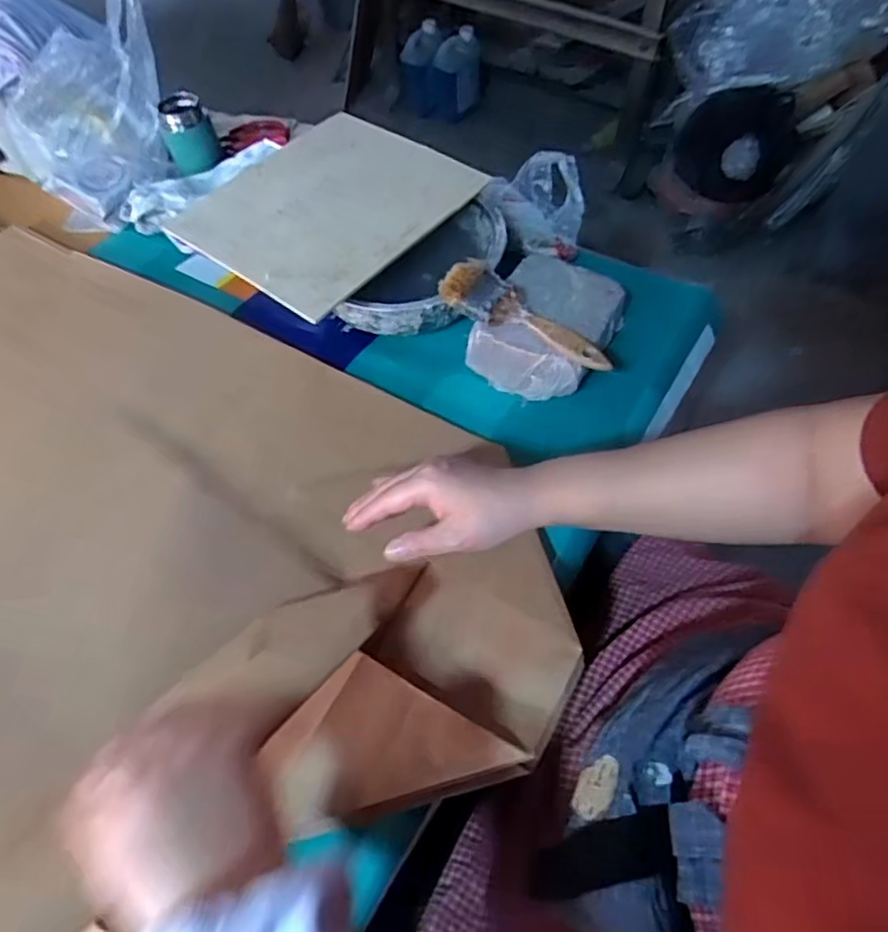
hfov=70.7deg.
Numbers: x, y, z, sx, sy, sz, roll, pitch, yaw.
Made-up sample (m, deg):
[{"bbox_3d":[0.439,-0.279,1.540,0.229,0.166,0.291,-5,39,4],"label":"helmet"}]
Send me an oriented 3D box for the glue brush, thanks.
[{"bbox_3d":[0.077,-0.145,0.582,0.174,0.028,0.050,25,63,14],"label":"glue brush"}]

